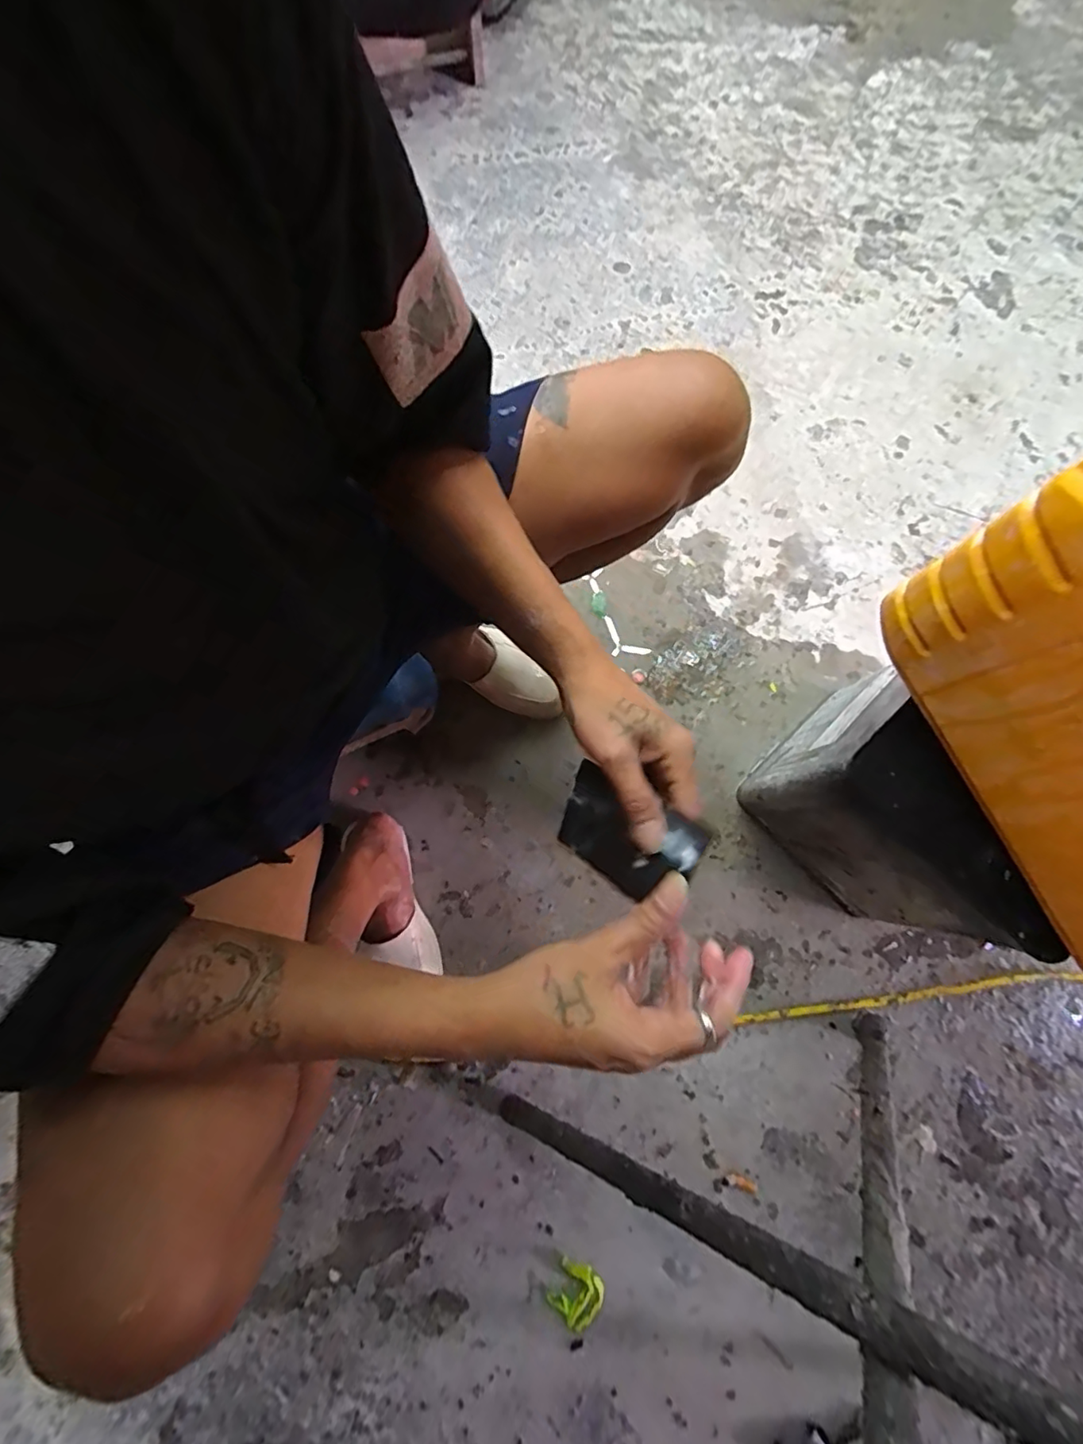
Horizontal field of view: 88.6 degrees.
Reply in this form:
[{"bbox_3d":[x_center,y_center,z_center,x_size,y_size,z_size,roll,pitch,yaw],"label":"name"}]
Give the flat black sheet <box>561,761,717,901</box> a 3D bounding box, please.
[{"bbox_3d":[0.056,0.080,0.381,0.107,0.010,0.066,30,110,41],"label":"flat black sheet"}]

